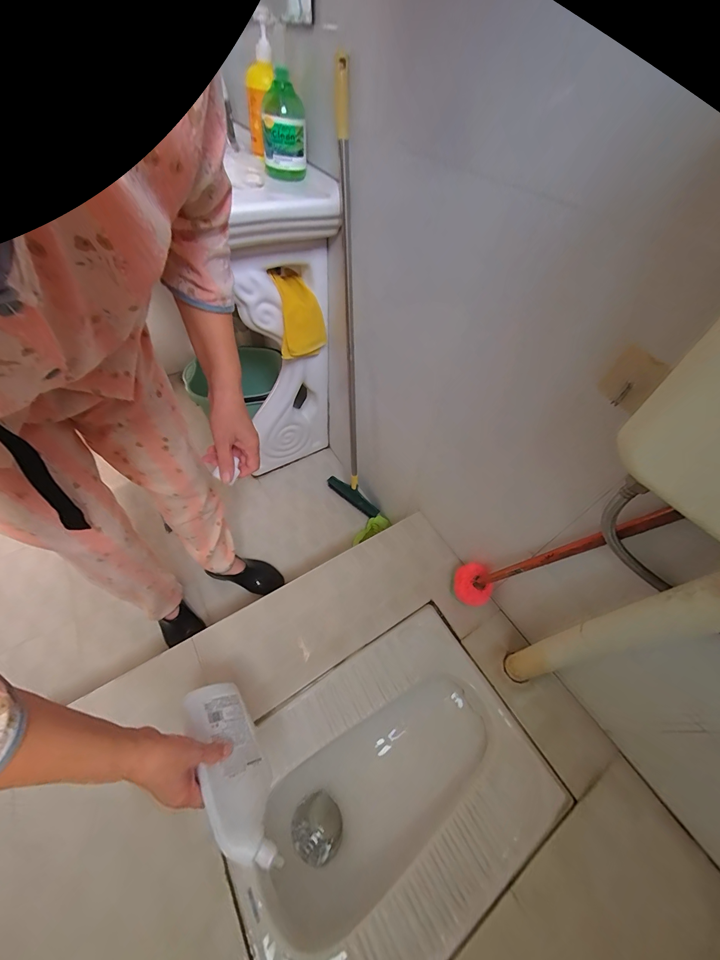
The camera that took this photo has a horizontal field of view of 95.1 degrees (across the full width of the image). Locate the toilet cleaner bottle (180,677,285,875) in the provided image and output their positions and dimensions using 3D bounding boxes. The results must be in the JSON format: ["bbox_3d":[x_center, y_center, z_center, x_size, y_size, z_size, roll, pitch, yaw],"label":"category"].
[{"bbox_3d":[-0.177,0.387,0.439,0.090,0.054,0.218,23,11,-44],"label":"toilet cleaner bottle"}]

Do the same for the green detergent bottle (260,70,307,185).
[{"bbox_3d":[-0.147,-0.669,0.639,0.085,0.144,0.083,-2,54,-5],"label":"green detergent bottle"}]

